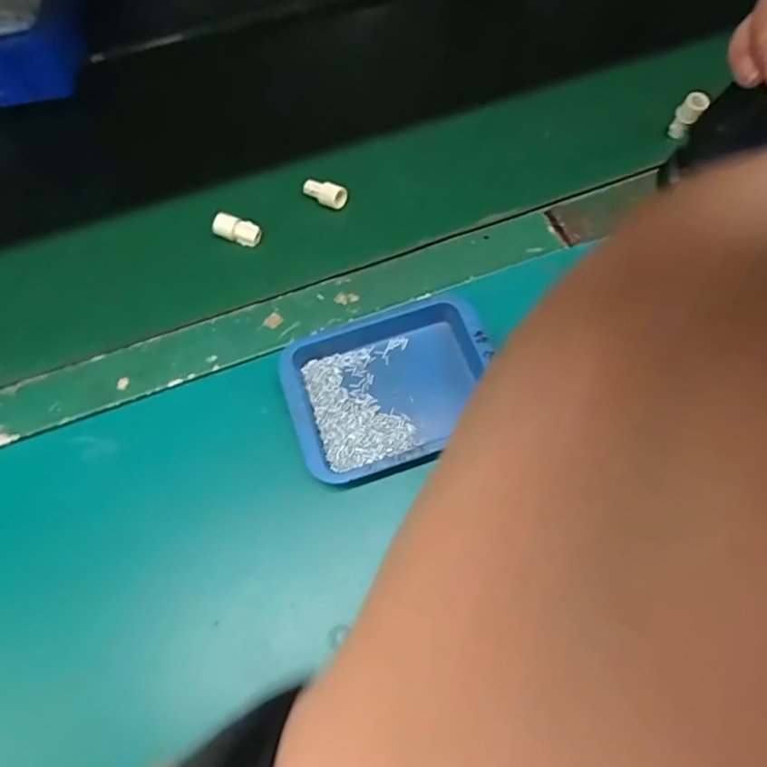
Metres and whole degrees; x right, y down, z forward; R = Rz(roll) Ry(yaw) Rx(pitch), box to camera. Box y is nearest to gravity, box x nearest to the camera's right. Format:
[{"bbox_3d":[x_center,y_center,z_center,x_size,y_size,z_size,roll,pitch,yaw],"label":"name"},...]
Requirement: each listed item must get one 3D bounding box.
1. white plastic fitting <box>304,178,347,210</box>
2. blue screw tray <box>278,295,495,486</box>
[{"bbox_3d":[-0.055,-0.181,0.523,0.046,0.019,0.017,24,66,13],"label":"white plastic fitting"},{"bbox_3d":[0.005,-0.003,0.420,0.157,0.022,0.130,-21,64,-10],"label":"blue screw tray"}]

